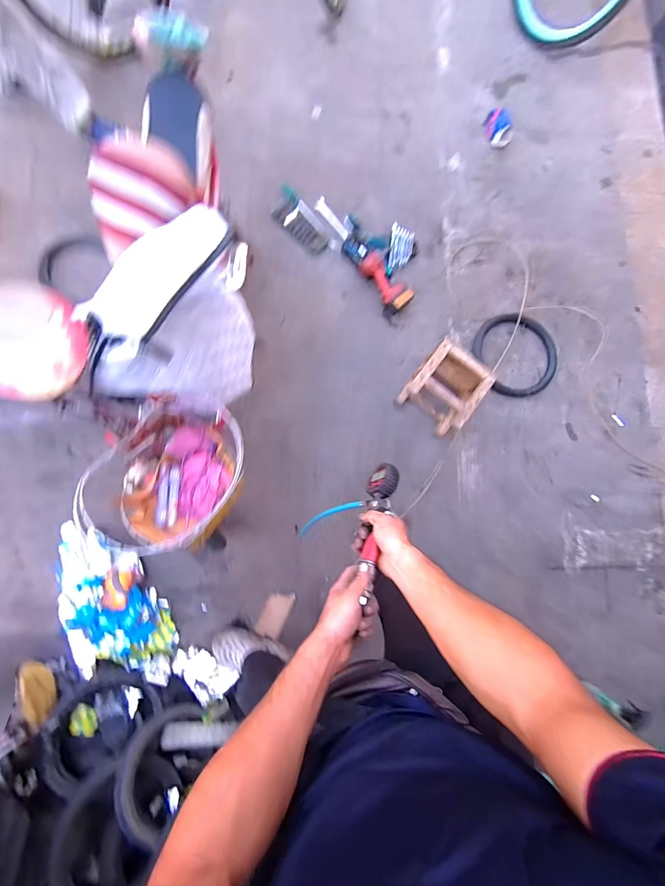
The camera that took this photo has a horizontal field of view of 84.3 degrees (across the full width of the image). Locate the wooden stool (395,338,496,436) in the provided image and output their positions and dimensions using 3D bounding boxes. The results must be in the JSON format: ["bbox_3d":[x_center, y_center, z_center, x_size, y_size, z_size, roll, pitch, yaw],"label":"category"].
[{"bbox_3d":[0.443,-0.218,1.461,0.257,0.216,0.242,40,77,0],"label":"wooden stool"}]

